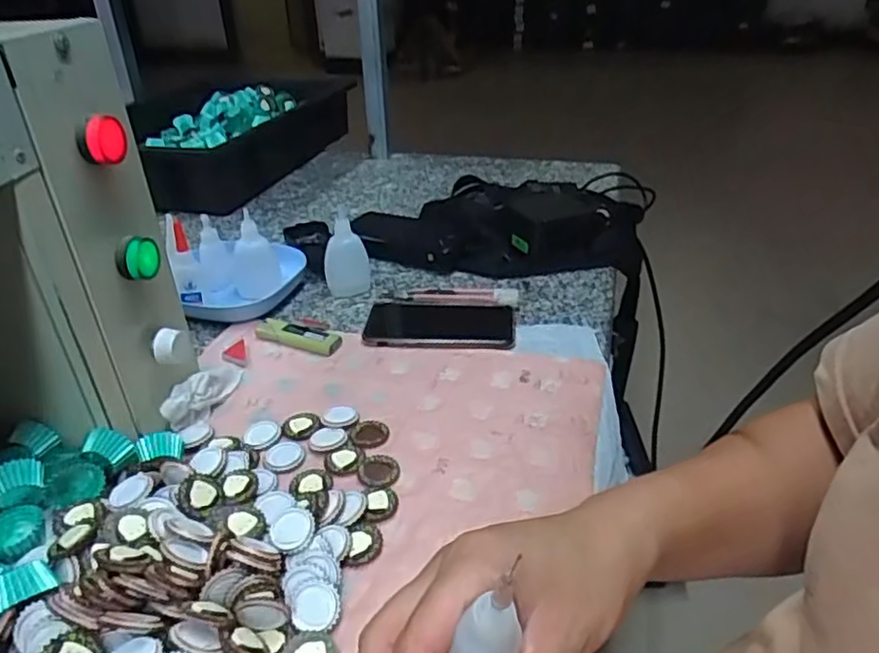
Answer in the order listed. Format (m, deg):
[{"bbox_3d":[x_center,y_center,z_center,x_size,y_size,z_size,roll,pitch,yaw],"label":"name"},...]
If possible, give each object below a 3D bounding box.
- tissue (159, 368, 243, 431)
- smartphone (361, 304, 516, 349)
[{"bbox_3d":[-0.183,0.050,0.505,0.016,0.034,0.086,9,33,17],"label":"tissue"},{"bbox_3d":[0.000,-0.004,0.606,0.136,0.007,0.078,-1,31,2],"label":"smartphone"}]

